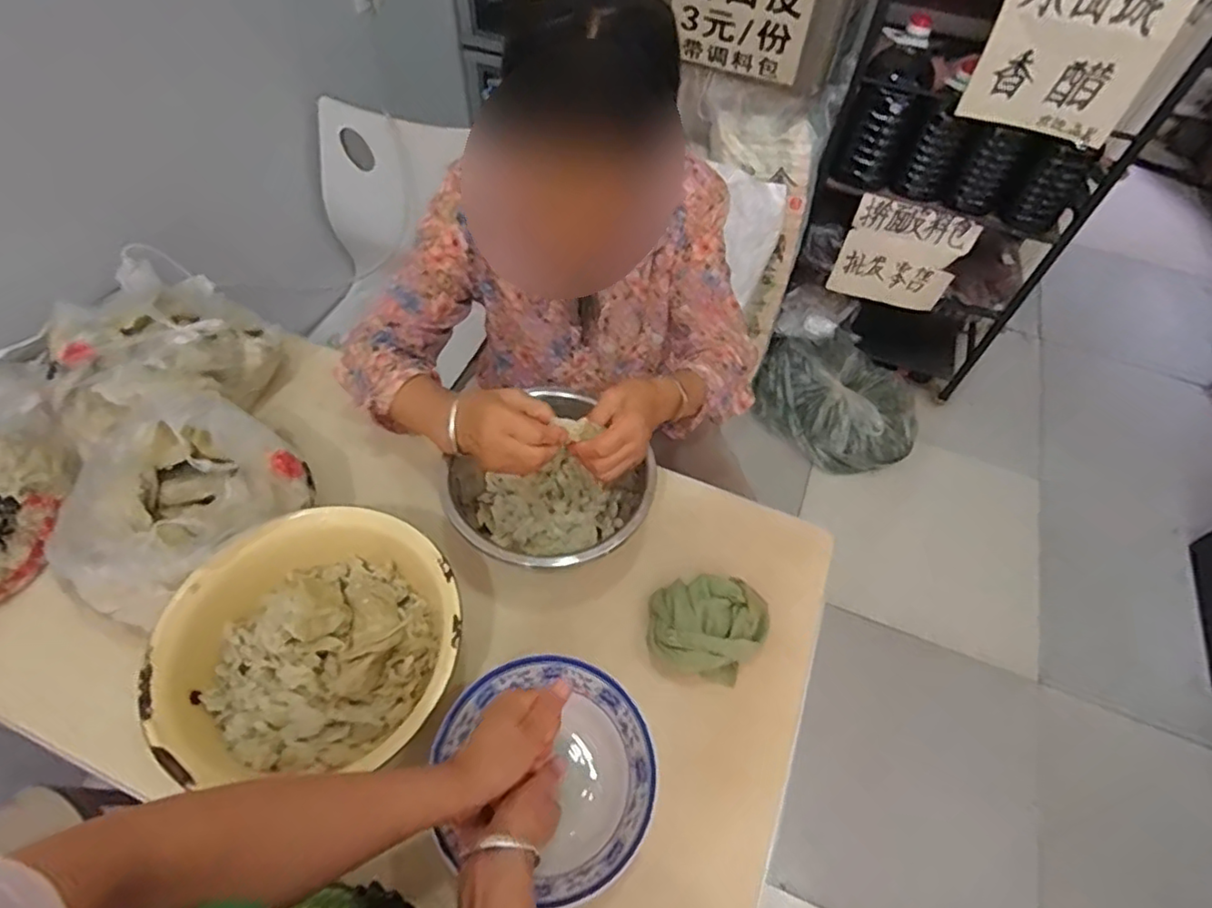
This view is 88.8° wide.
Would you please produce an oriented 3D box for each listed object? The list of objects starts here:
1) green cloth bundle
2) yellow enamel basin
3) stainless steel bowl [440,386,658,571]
[{"bbox_3d":[0.111,0.185,0.666,0.127,0.054,0.104,4,56,0],"label":"green cloth bundle"},{"bbox_3d":[-0.281,0.185,0.619,0.274,0.082,0.254,-1,56,-3],"label":"yellow enamel basin"},{"bbox_3d":[-0.060,0.057,0.720,0.206,0.097,0.200,1,56,-2],"label":"stainless steel bowl"}]

